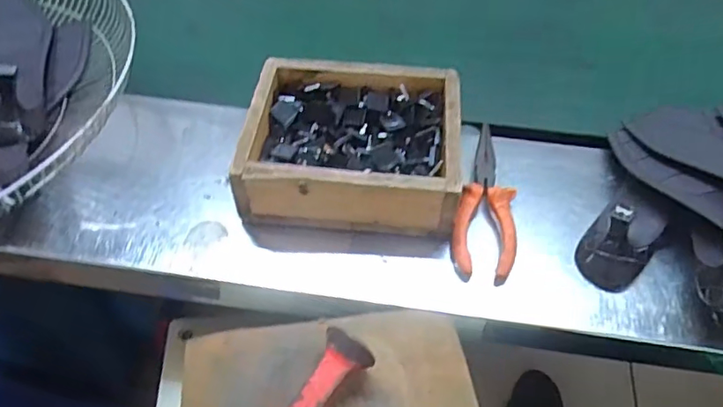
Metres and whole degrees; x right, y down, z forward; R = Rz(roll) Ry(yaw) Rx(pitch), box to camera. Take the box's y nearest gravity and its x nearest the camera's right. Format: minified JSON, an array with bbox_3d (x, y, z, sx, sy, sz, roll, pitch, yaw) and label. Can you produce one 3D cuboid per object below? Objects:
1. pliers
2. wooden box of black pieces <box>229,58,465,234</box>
[{"bbox_3d":[0.107,-0.006,0.476,0.049,0.022,0.150,8,52,6],"label":"pliers"},{"bbox_3d":[-0.006,-0.058,0.487,0.178,0.052,0.157,4,52,3],"label":"wooden box of black pieces"}]

